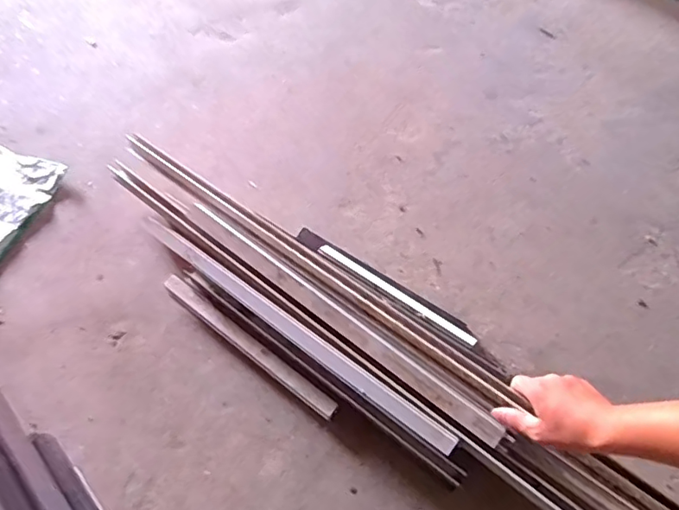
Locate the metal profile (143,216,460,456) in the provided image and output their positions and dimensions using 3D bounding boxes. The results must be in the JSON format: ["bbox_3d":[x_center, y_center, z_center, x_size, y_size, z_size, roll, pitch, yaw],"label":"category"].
[{"bbox_3d":[-0.082,0.095,0.785,0.564,0.016,0.029,34,67,18],"label":"metal profile"}]

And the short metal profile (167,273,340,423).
[{"bbox_3d":[-0.138,0.129,0.800,0.326,0.030,0.023,34,67,18],"label":"short metal profile"}]

